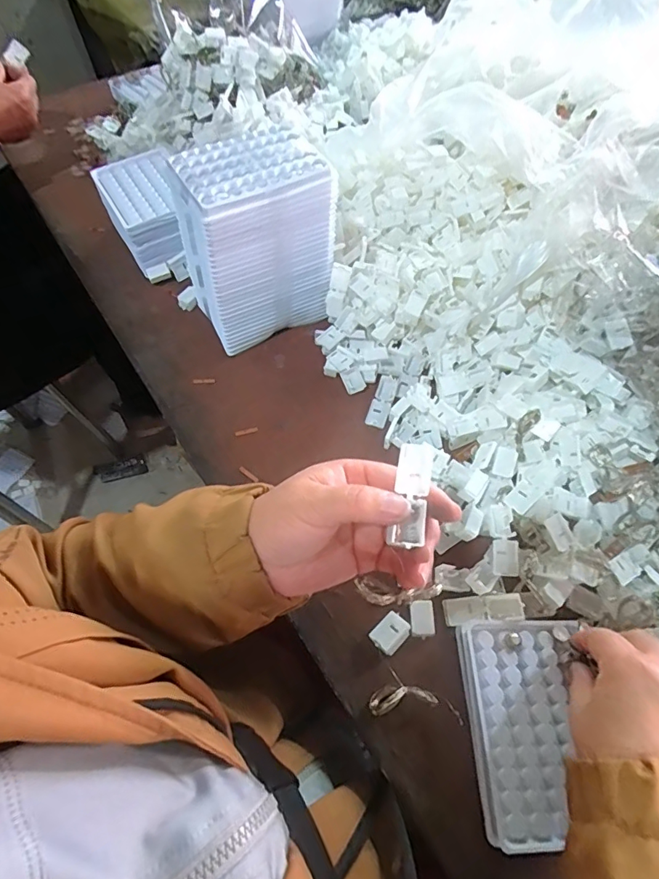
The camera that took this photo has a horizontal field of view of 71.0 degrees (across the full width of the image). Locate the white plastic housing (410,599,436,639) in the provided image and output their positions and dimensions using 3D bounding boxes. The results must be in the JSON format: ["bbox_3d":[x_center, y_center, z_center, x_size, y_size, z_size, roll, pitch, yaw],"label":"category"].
[{"bbox_3d":[0.071,0.140,0.358,0.019,0.011,0.026,1,61,0],"label":"white plastic housing"}]

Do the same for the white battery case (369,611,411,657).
[{"bbox_3d":[0.046,0.147,0.351,0.028,0.017,0.022,-39,68,-19],"label":"white battery case"}]

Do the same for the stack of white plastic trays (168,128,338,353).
[{"bbox_3d":[-0.070,-0.192,0.461,0.138,0.156,0.101,-21,64,-12],"label":"stack of white plastic trays"}]

